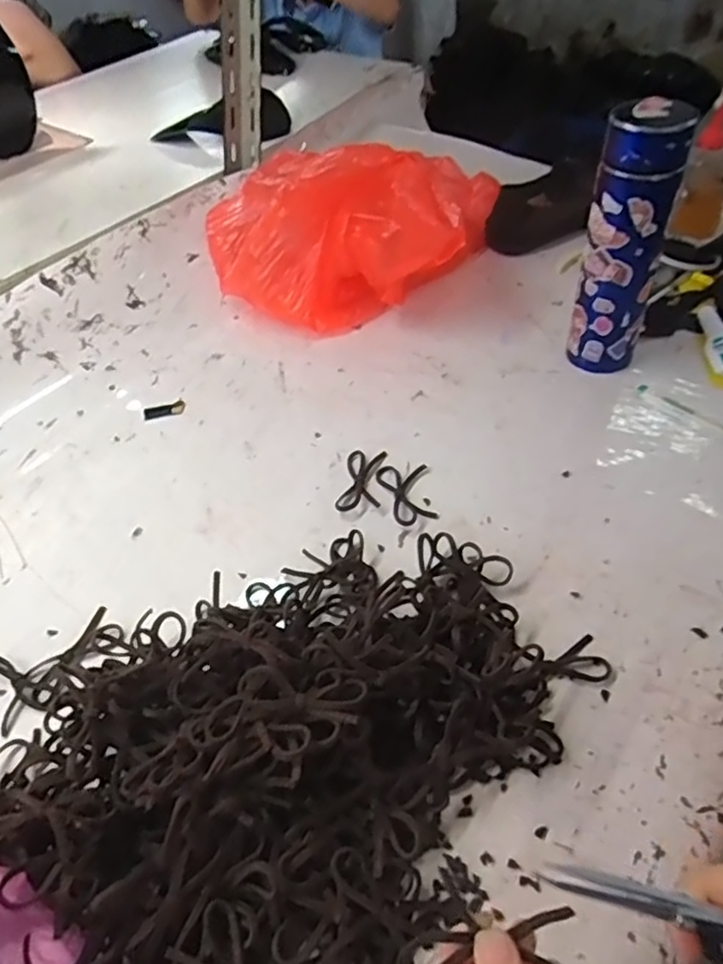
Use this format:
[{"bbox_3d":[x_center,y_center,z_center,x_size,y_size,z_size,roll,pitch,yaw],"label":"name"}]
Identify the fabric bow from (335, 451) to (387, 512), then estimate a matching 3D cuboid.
[{"bbox_3d":[0.001,-0.002,0.542,0.035,0.009,0.071,2,48,8],"label":"fabric bow"}]

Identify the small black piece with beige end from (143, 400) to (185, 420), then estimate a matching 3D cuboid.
[{"bbox_3d":[-0.201,-0.073,0.633,0.041,0.004,0.017,-15,50,-10],"label":"small black piece with beige end"}]

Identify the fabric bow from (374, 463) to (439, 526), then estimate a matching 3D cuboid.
[{"bbox_3d":[0.038,0.009,0.529,0.044,0.009,0.070,-8,48,-2],"label":"fabric bow"}]

